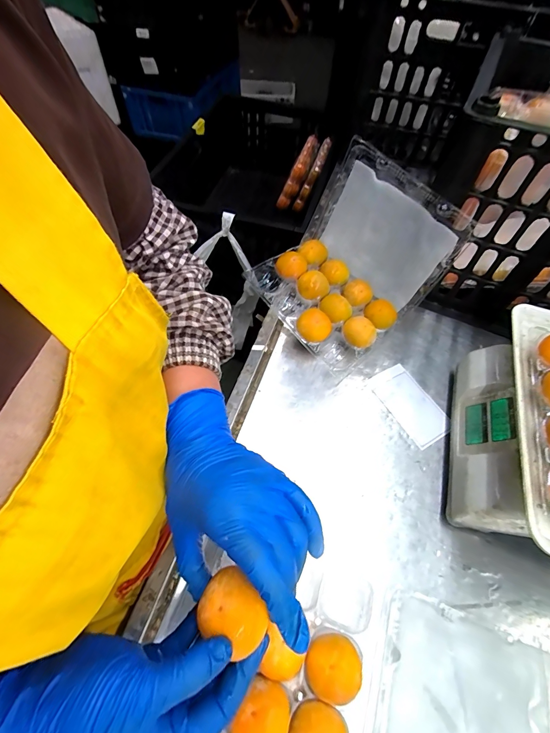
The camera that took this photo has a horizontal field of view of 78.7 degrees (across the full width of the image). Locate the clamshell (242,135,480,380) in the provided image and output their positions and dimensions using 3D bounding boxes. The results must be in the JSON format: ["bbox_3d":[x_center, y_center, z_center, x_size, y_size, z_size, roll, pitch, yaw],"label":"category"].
[{"bbox_3d":[0.100,-0.158,0.516,0.216,0.197,0.248,-38,66,-24],"label":"clamshell"}]

